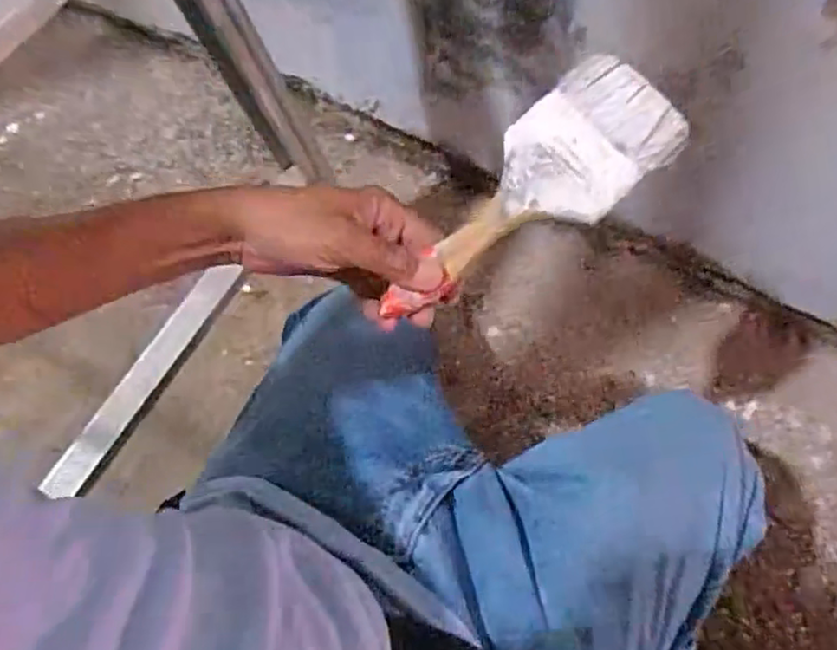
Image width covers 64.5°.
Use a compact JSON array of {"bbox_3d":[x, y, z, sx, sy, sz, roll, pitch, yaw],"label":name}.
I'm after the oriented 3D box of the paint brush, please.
[{"bbox_3d":[0.061,-0.075,0.383,0.198,0.013,0.075,-40,81,-4],"label":"paint brush"}]

